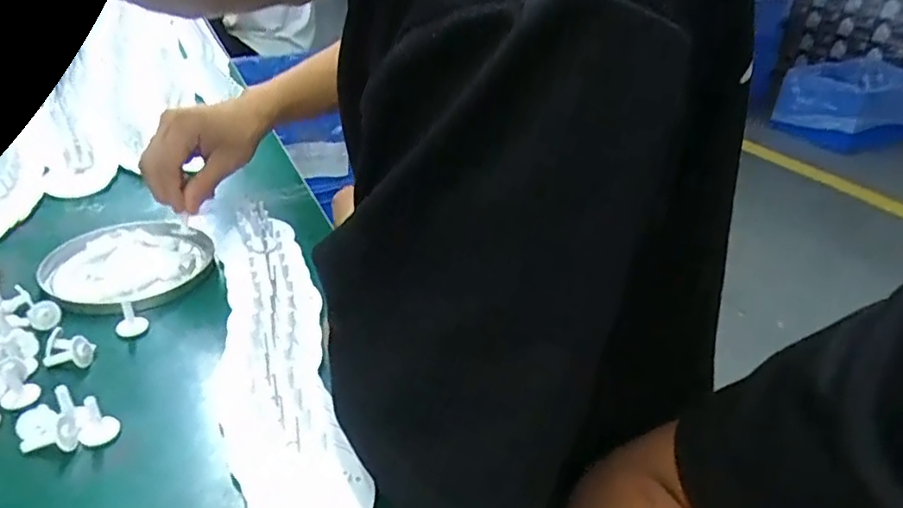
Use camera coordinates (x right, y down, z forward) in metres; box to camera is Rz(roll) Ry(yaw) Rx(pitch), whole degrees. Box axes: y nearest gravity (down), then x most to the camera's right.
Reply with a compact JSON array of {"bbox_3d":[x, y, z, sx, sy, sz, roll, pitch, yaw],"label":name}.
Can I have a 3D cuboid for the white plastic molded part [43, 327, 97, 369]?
[{"bbox_3d":[-0.256,0.063,0.403,0.028,0.018,0.021,-1,31,-1],"label":"white plastic molded part"}]

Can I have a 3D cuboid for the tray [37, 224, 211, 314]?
[{"bbox_3d":[-0.274,0.006,0.510,0.126,0.023,0.126,0,31,0],"label":"tray"}]

